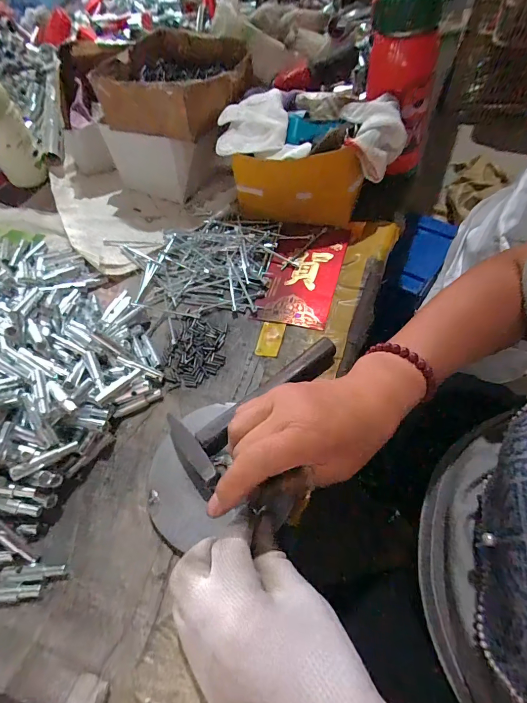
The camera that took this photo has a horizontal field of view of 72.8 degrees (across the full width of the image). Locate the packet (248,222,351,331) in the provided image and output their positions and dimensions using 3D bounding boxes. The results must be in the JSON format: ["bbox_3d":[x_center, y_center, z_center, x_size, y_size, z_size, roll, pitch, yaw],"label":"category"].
[{"bbox_3d":[0.048,-0.099,0.434,0.086,0.008,0.161,12,59,12],"label":"packet"}]

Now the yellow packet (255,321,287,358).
[{"bbox_3d":[0.008,-0.014,0.387,0.026,0.004,0.045,11,59,11],"label":"yellow packet"}]

